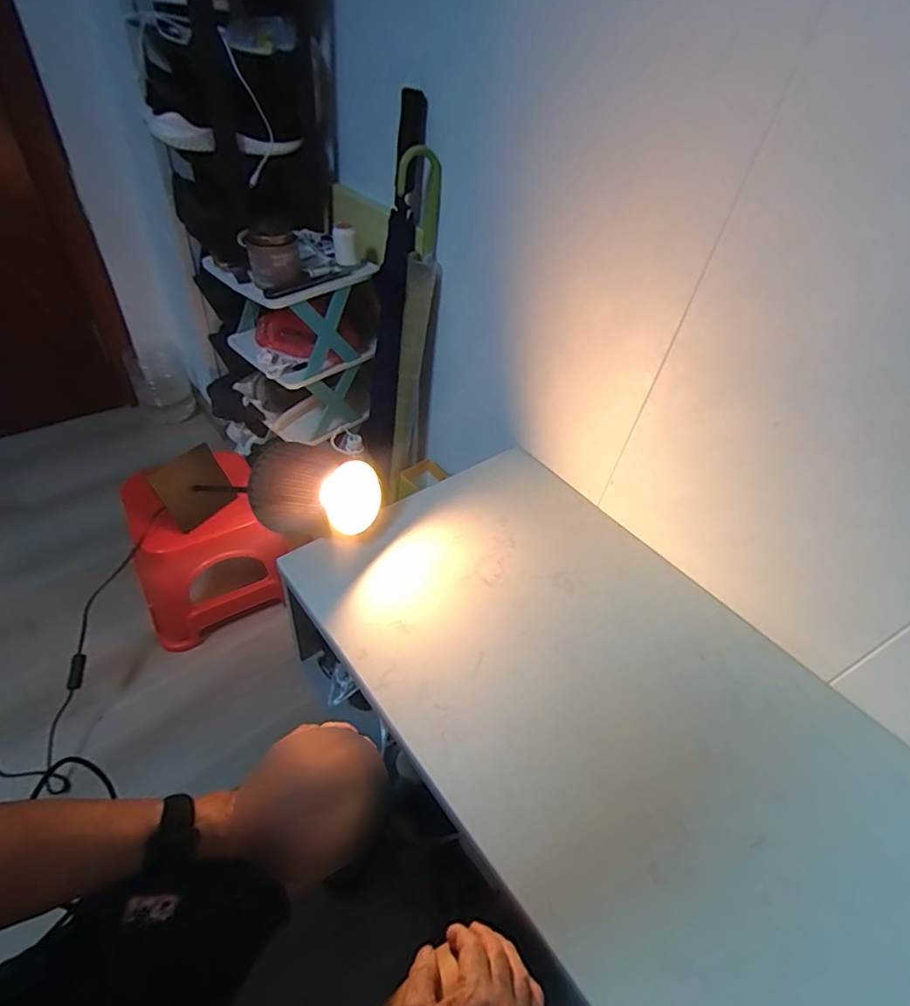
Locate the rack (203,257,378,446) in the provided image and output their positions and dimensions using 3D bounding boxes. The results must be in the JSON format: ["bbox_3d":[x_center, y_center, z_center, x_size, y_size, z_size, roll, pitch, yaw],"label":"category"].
[{"bbox_3d":[-0.300,-0.319,1.032,0.205,0.314,0.231,33,49,21],"label":"rack"}]

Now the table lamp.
[{"bbox_3d":[-0.328,-0.018,0.814,0.449,0.125,0.118,3,37,38],"label":"table lamp"}]

